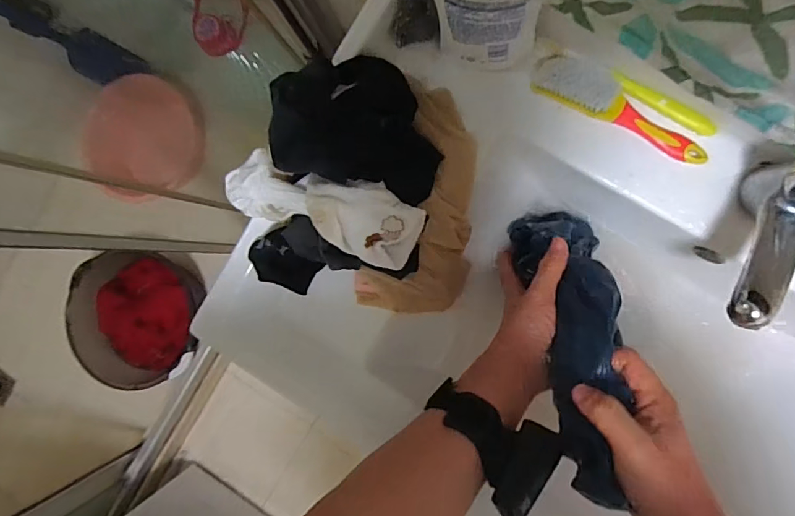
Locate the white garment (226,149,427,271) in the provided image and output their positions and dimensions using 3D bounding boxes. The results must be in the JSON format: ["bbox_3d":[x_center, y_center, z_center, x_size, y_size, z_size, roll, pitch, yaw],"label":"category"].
[{"bbox_3d":[-0.075,-0.051,0.443,0.198,0.045,0.070,20,92,7],"label":"white garment"}]

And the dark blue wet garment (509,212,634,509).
[{"bbox_3d":[0.164,0.052,0.449,0.087,0.089,0.309,-1,48,8],"label":"dark blue wet garment"}]

